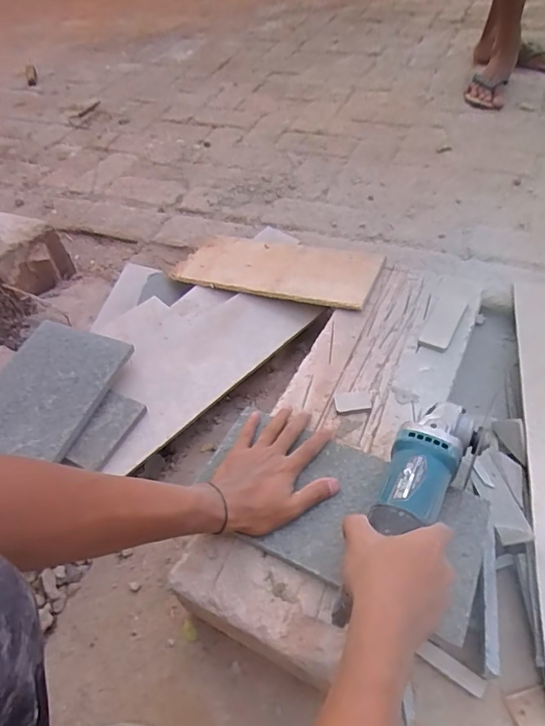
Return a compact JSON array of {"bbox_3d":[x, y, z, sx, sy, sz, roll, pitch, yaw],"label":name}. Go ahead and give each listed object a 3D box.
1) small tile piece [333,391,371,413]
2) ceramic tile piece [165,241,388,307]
[{"bbox_3d":[0.105,0.050,0.604,0.047,0.005,0.031,-9,49,-2],"label":"small tile piece"},{"bbox_3d":[0.001,-0.171,0.826,0.359,0.015,0.164,12,49,21],"label":"ceramic tile piece"}]

